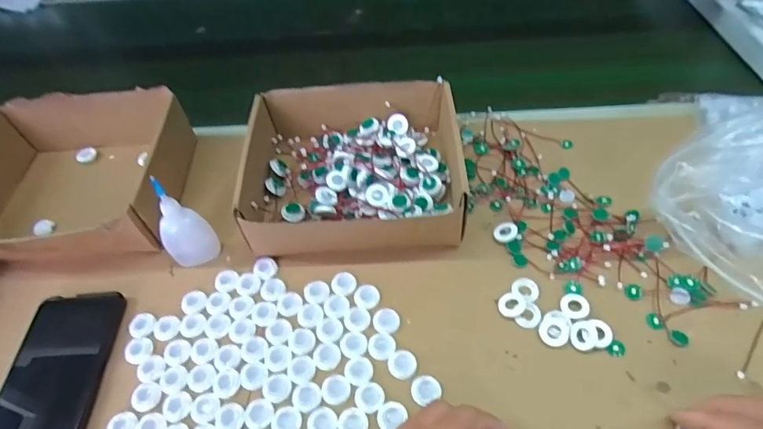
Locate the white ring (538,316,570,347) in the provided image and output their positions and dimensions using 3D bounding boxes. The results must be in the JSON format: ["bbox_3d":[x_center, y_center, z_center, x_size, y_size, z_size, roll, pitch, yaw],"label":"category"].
[{"bbox_3d":[0.143,0.096,0.390,0.023,0.004,0.025,-3,51,3],"label":"white ring"}]

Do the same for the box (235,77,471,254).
[{"bbox_3d":[-0.026,-0.054,0.489,0.221,0.066,0.188,-3,51,3],"label":"box"}]

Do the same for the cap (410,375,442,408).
[{"bbox_3d":[0.034,0.136,0.369,0.024,0.006,0.023,-3,51,3],"label":"cap"}]

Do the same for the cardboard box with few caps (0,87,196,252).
[{"bbox_3d":[-0.328,-0.041,0.502,0.215,0.070,0.207,-6,51,1],"label":"cardboard box with few caps"}]

